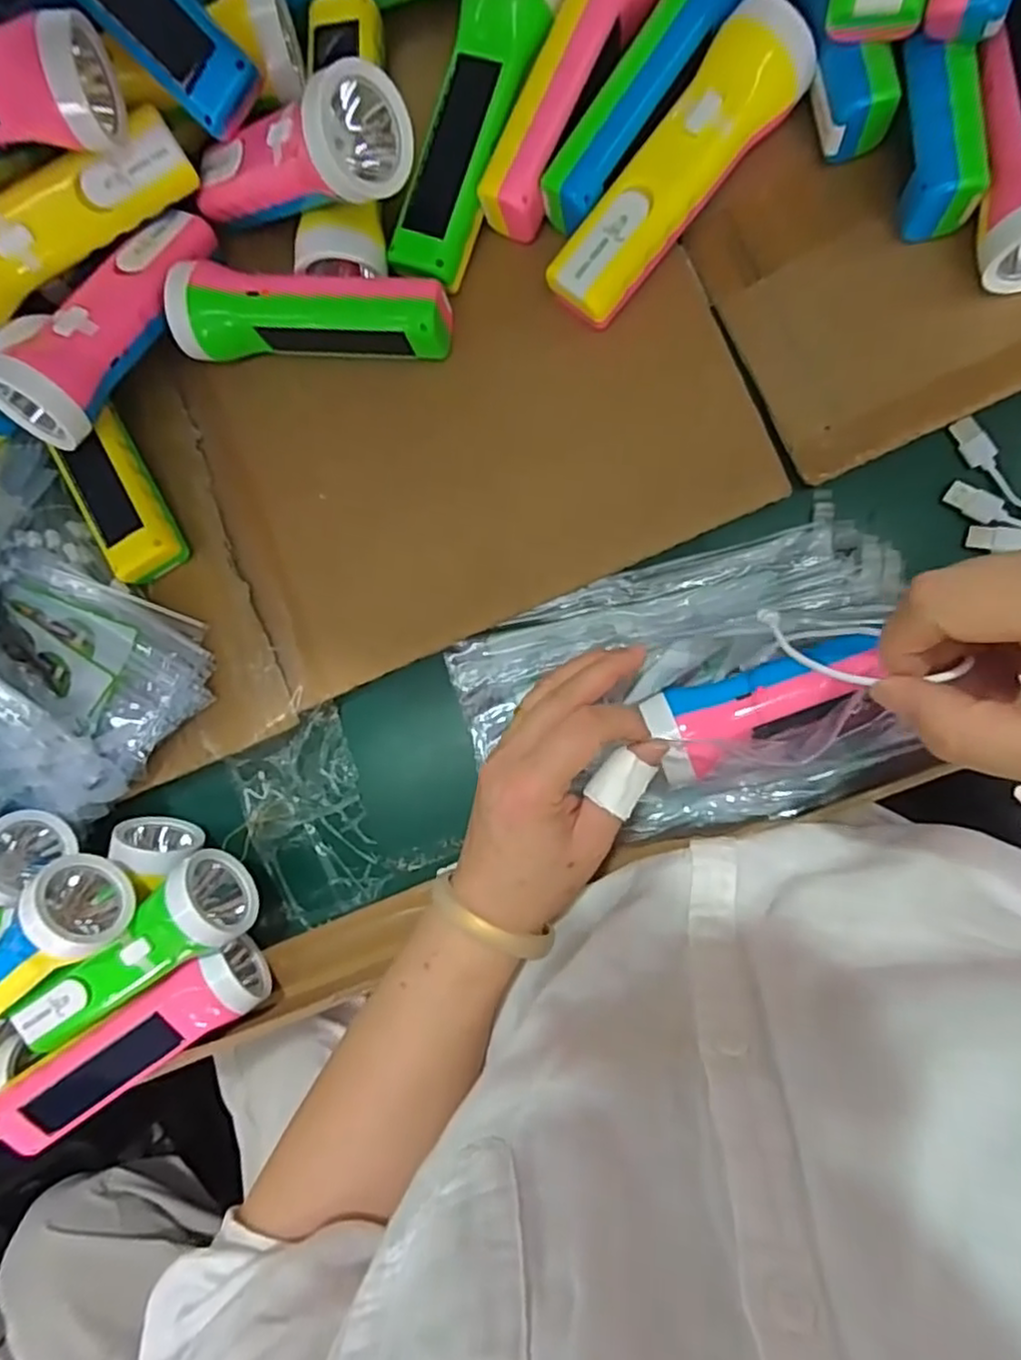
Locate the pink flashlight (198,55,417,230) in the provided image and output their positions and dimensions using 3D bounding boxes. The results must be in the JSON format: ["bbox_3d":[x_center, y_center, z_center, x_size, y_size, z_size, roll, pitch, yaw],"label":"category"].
[{"bbox_3d":[-0.124,-0.273,0.368,0.157,0.055,0.050,11,93,34],"label":"pink flashlight"}]

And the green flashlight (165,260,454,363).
[{"bbox_3d":[-0.117,-0.215,0.408,0.162,0.043,0.049,3,92,10],"label":"green flashlight"}]

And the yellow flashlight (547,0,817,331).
[{"bbox_3d":[0.089,-0.268,0.372,0.049,0.041,0.169,40,97,7],"label":"yellow flashlight"}]

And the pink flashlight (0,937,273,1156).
[{"bbox_3d":[-0.233,0.225,0.423,0.166,0.047,0.046,-33,85,-9],"label":"pink flashlight"}]

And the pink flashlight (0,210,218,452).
[{"bbox_3d":[-0.233,-0.215,0.402,0.044,0.048,0.162,24,74,9],"label":"pink flashlight"}]

